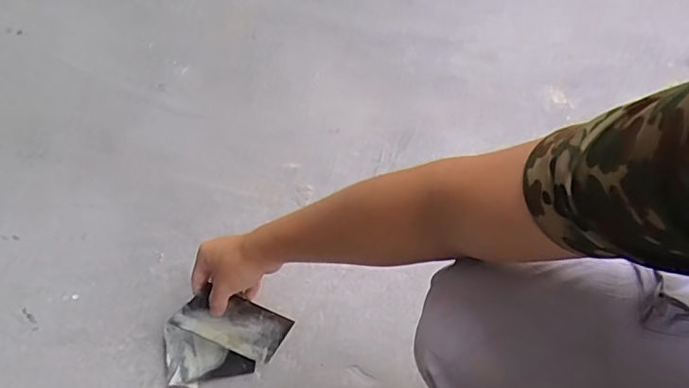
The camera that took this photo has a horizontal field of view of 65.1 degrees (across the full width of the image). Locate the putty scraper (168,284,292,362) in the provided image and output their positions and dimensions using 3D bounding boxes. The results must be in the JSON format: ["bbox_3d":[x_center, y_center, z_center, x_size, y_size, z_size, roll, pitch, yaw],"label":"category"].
[{"bbox_3d":[-0.135,0.157,0.657,0.129,0.006,0.075,29,108,-12],"label":"putty scraper"}]

